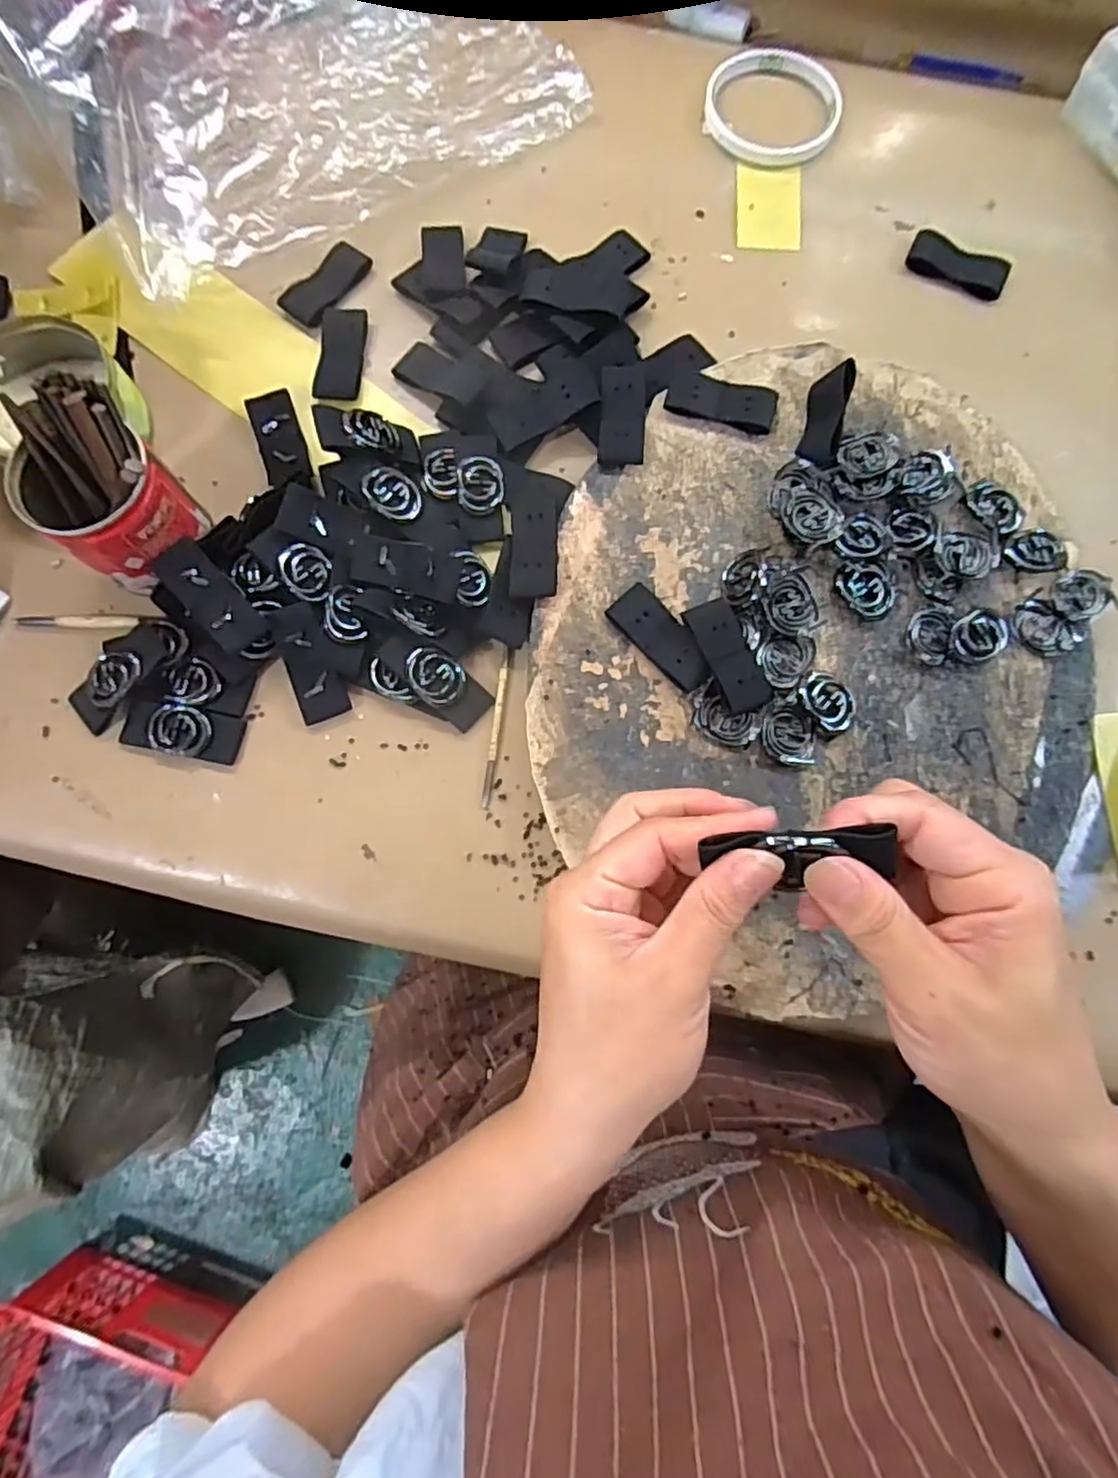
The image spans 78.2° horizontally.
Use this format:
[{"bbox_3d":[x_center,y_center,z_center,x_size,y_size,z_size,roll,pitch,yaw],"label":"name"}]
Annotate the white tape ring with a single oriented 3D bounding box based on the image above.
[{"bbox_3d":[0.138,-0.412,0.448,0.084,0.016,0.081,0,77,-1],"label":"white tape ring"}]

